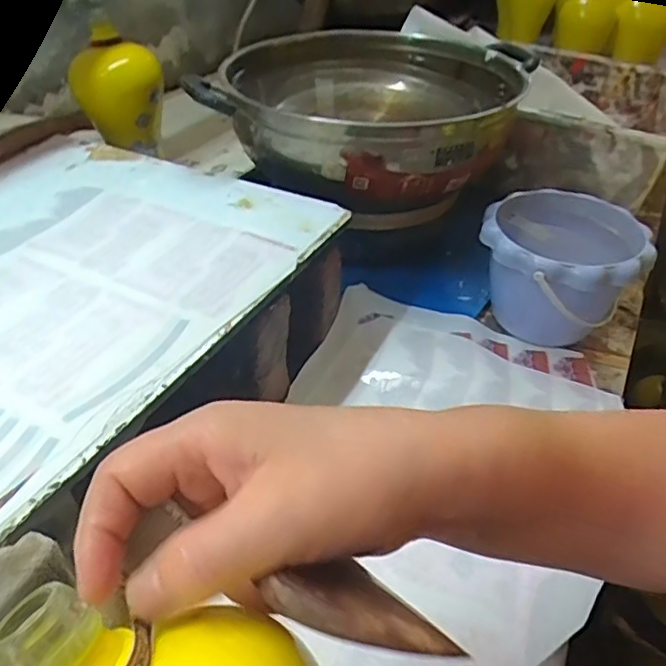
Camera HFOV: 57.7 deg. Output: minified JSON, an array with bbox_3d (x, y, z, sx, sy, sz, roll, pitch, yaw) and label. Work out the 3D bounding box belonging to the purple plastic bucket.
[{"bbox_3d":[0.244,-0.065,0.668,0.165,0.125,0.178,3,40,-3],"label":"purple plastic bucket"}]

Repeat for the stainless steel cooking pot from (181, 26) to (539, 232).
[{"bbox_3d":[0.043,-0.276,0.772,0.390,0.151,0.408,3,40,-3],"label":"stainless steel cooking pot"}]

